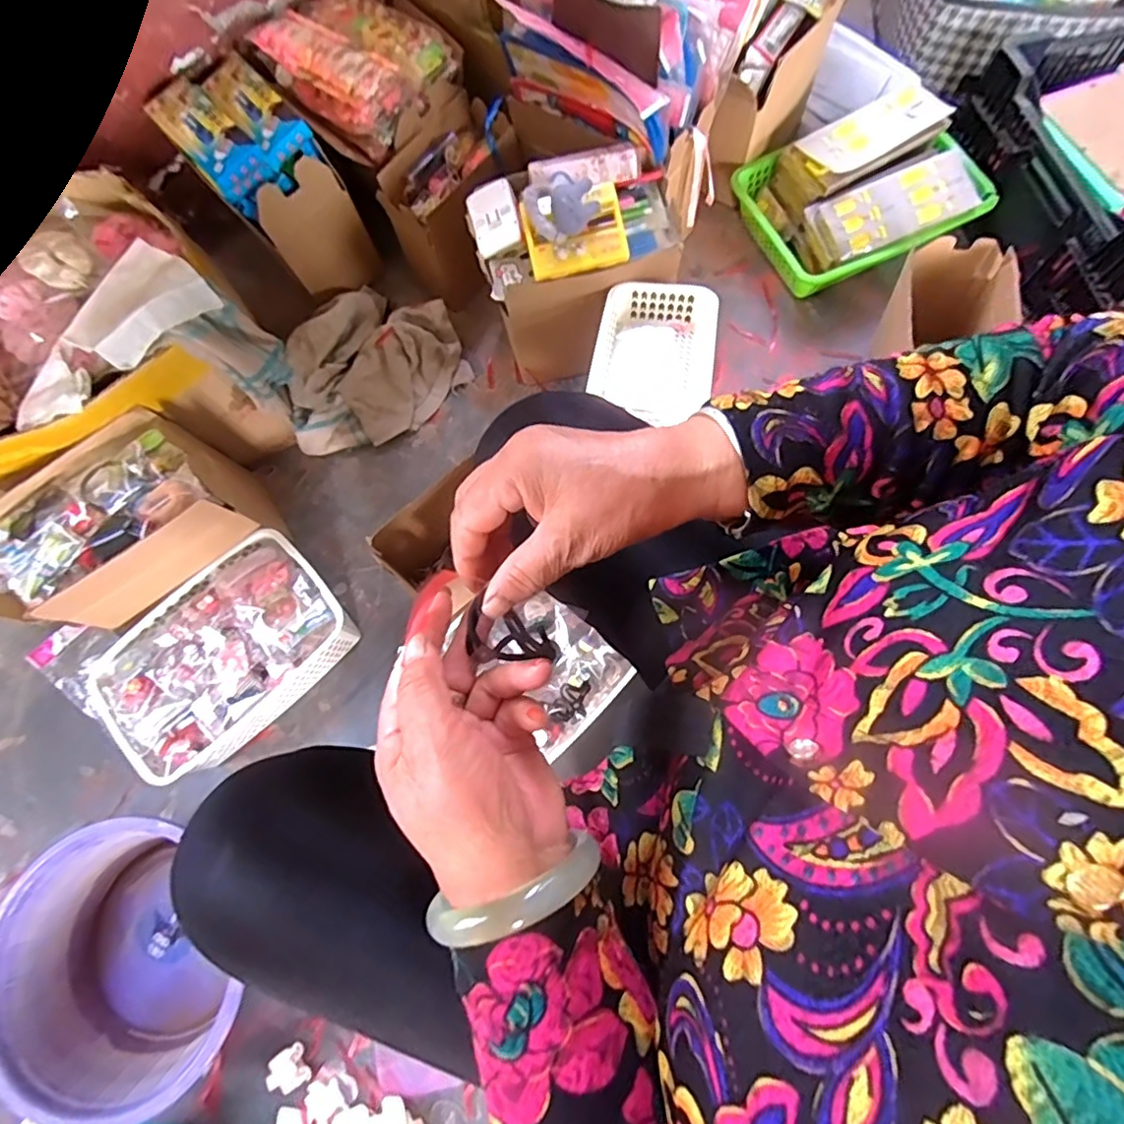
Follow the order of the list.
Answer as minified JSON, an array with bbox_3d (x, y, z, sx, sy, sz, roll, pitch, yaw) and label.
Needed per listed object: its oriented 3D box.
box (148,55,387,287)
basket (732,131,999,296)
[{"bbox_3d":[-0.427,-0.549,0.873,0.160,0.218,0.222,-38,74,-13],"label":"box"},{"bbox_3d":[0.452,-0.530,0.909,0.347,0.109,0.237,-14,70,-4],"label":"basket"}]

